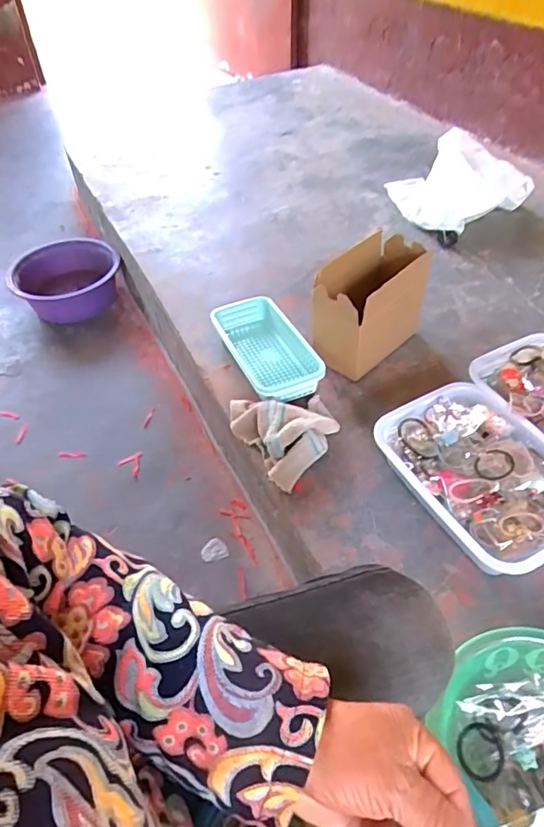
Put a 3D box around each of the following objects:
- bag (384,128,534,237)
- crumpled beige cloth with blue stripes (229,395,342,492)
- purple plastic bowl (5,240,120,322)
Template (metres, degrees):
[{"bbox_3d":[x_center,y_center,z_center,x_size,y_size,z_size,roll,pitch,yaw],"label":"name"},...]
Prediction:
[{"bbox_3d":[0.422,-0.579,1.273,0.264,0.136,0.316,-27,53,-20],"label":"bag"},{"bbox_3d":[0.031,0.013,0.838,0.158,0.054,0.180,-26,53,-19],"label":"crumpled beige cloth with blue stripes"},{"bbox_3d":[-0.561,-0.363,1.407,0.288,0.119,0.313,-21,51,-16],"label":"purple plastic bowl"}]

